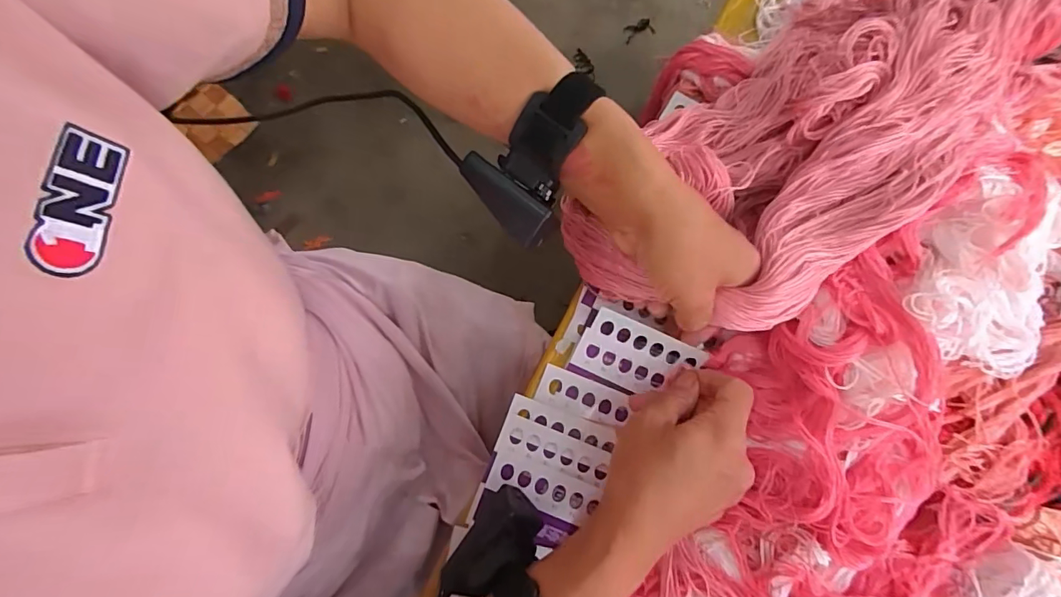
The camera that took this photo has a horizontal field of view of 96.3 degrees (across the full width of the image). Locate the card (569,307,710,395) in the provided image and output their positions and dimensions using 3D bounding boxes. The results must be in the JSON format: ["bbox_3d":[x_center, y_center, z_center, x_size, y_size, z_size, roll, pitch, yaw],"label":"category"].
[{"bbox_3d":[0.080,0.045,0.357,0.087,0.005,0.050,23,102,1],"label":"card"}]

